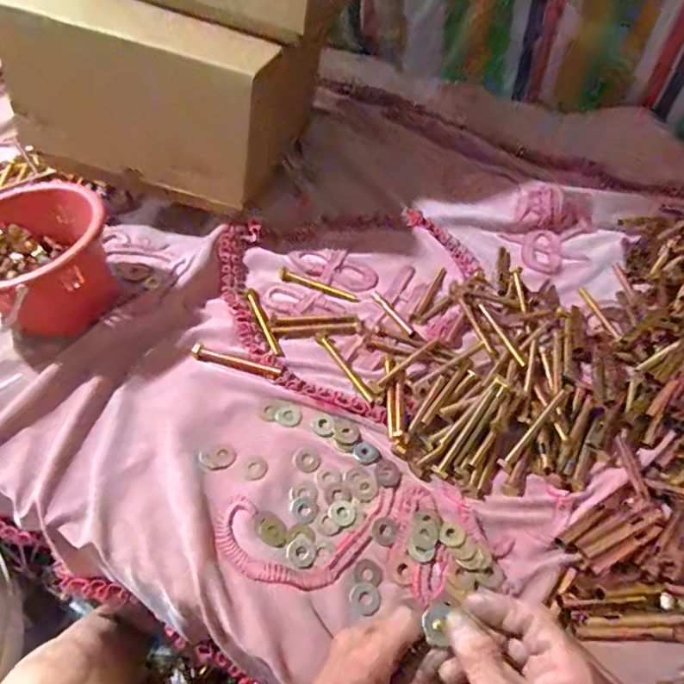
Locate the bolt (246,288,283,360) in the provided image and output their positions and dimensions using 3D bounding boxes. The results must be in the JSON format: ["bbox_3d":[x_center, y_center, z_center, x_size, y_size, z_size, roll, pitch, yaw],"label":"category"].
[{"bbox_3d":[-0.094,-0.024,0.618,0.014,0.013,0.113,-19,57,-15],"label":"bolt"}]

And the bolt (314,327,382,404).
[{"bbox_3d":[0.005,0.029,0.583,0.014,0.012,0.119,-29,60,-21],"label":"bolt"}]

